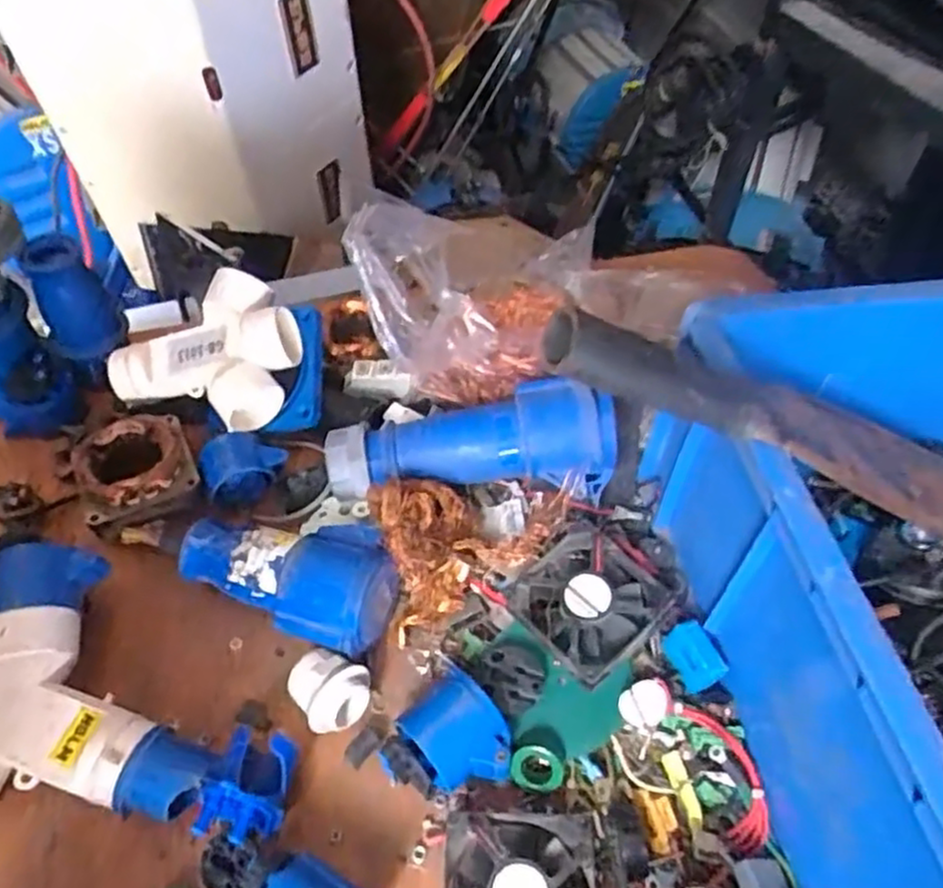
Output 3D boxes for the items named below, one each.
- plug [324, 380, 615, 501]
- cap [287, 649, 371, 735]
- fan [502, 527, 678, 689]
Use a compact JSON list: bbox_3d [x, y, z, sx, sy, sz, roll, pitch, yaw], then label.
[{"bbox_3d":[-0.003,0.003,0.521,0.202,0.071,0.066,-5,50,-6],"label":"plug"},{"bbox_3d":[-0.088,0.156,0.457,0.043,0.042,0.046,1,50,-1],"label":"cap"},{"bbox_3d":[0.076,0.102,0.476,0.082,0.030,0.083,-33,59,-26],"label":"fan"}]

